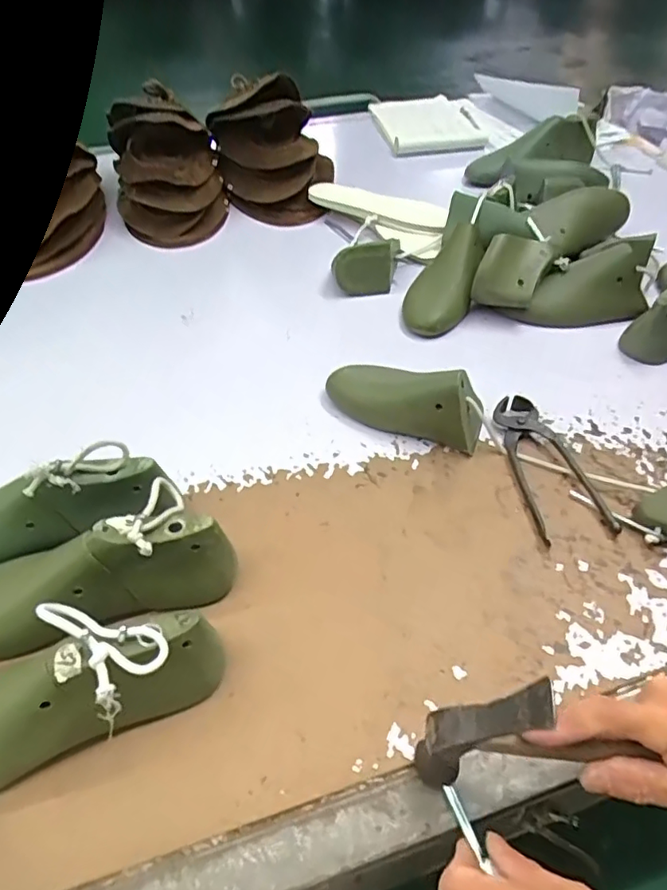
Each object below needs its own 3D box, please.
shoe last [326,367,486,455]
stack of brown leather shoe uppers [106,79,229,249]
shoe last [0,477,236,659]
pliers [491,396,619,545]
[{"bbox_3d":[0.070,-0.052,0.580,0.166,0.071,0.061,30,56,24],"label":"shoe last"},{"bbox_3d":[-0.258,-0.437,0.884,0.163,0.161,0.210,-7,49,-5],"label":"stack of brown leather shoe uppers"},{"bbox_3d":[-0.201,0.096,0.443,0.234,0.088,0.087,-15,50,-12],"label":"shoe last"},{"bbox_3d":[0.204,0.016,0.550,0.071,0.015,0.164,-7,49,-5],"label":"pliers"}]

